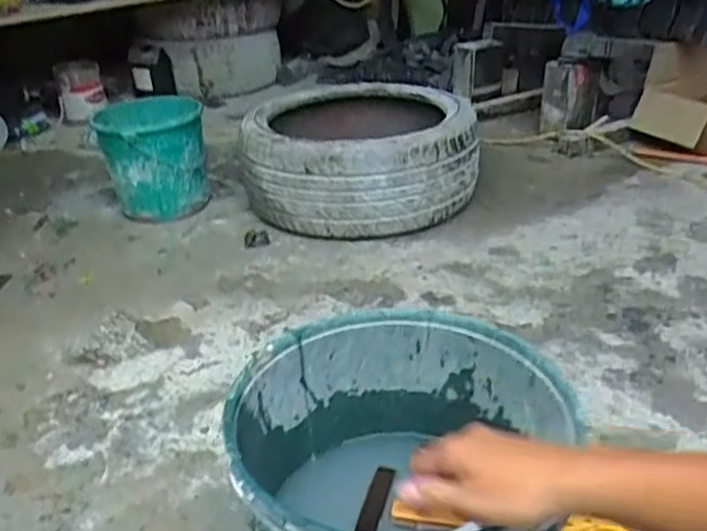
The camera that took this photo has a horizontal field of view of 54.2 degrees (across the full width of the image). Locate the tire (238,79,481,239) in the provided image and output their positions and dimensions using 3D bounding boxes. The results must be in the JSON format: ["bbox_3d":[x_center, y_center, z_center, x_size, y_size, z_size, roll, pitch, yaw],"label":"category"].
[{"bbox_3d":[0.024,-0.284,1.781,0.576,0.234,0.531,0,29,7],"label":"tire"}]

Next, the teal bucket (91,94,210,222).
[{"bbox_3d":[-0.513,-0.275,1.799,0.262,0.264,0.217,-12,30,-15],"label":"teal bucket"}]

